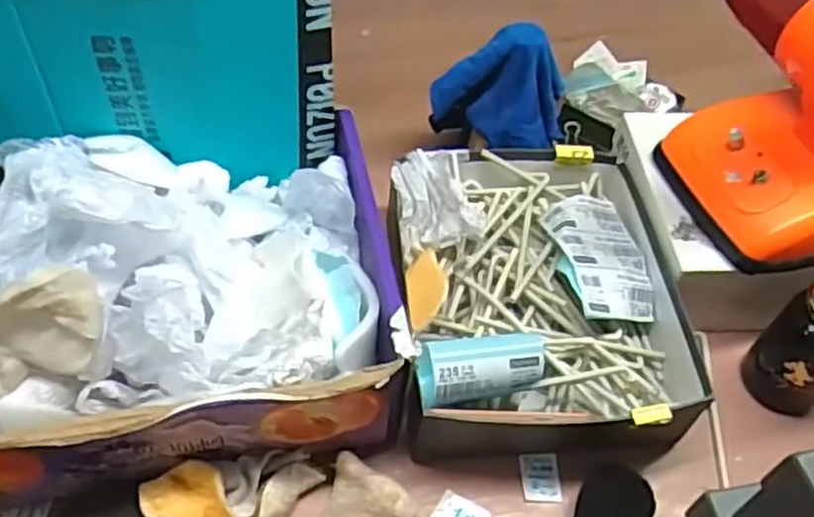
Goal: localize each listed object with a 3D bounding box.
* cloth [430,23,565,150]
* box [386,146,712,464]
[{"bbox_3d":[0.102,-0.185,0.812,0.146,0.114,0.075,14,52,6],"label":"cloth"},{"bbox_3d":[0.121,0.031,0.739,0.267,0.108,0.323,-2,52,-6],"label":"box"}]

